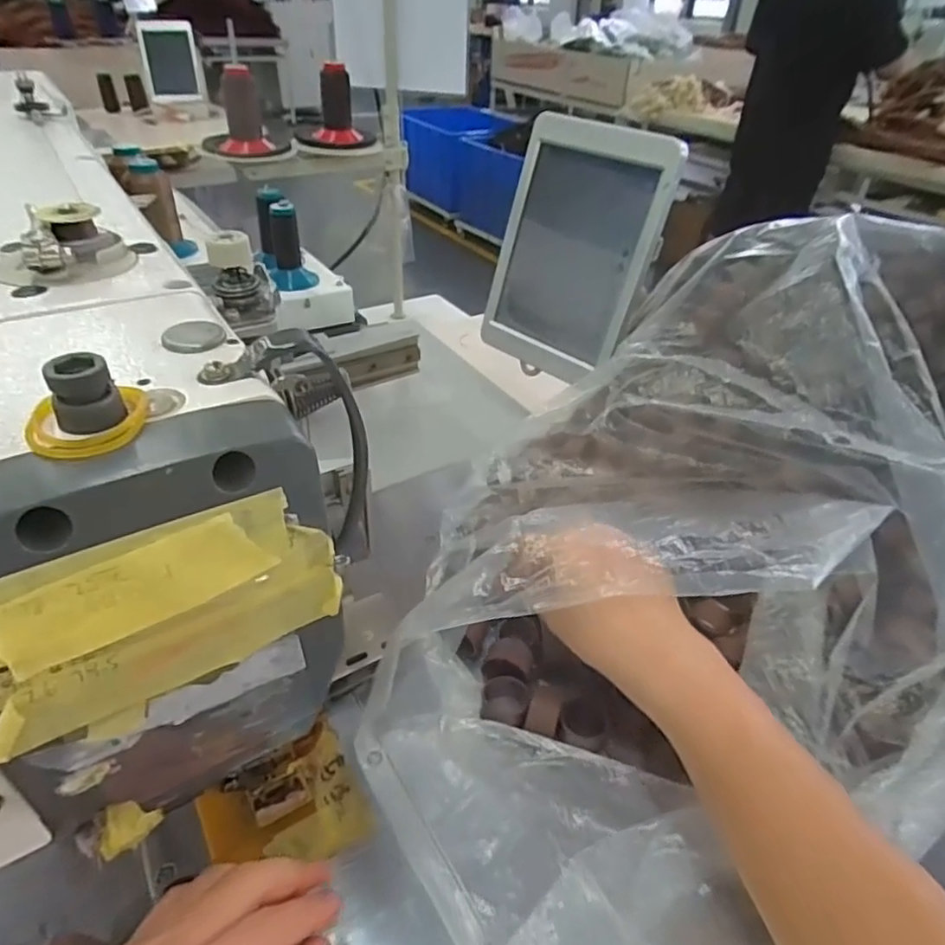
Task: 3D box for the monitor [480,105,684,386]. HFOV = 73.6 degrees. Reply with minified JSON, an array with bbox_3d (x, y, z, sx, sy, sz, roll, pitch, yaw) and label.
[{"bbox_3d":[0.089,-0.195,0.568,0.152,0.211,0.024,32,28,32],"label":"monitor"}]

